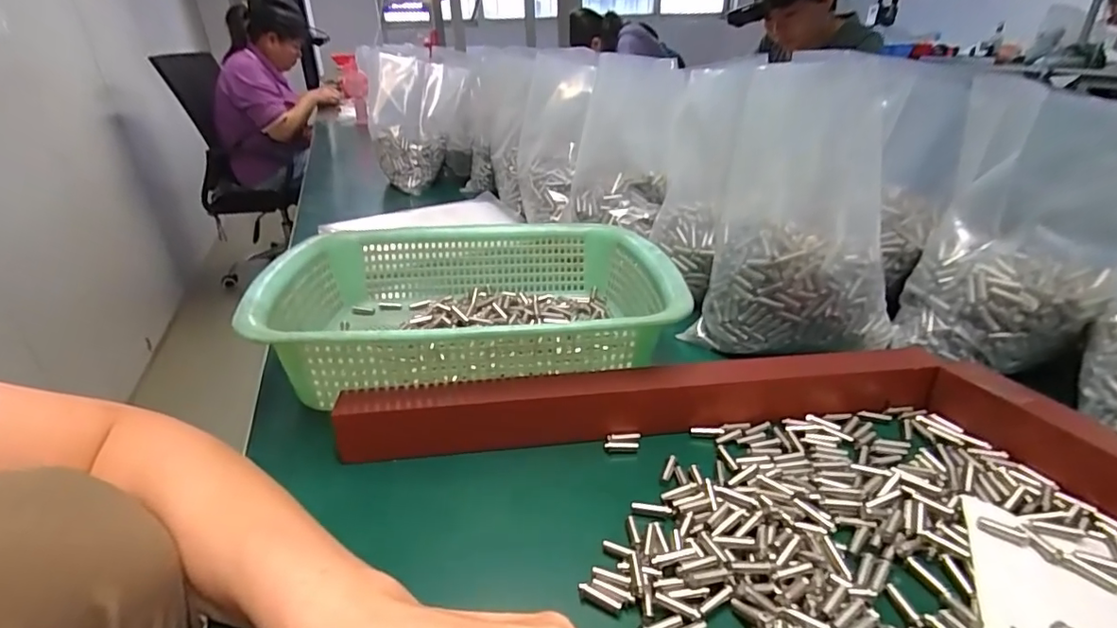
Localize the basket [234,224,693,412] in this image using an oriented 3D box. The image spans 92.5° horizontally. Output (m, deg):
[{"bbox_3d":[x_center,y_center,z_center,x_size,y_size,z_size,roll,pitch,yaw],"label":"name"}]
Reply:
[{"bbox_3d":[-0.061,-0.014,0.427,0.284,0.085,0.223,-6,28,-5],"label":"basket"}]

